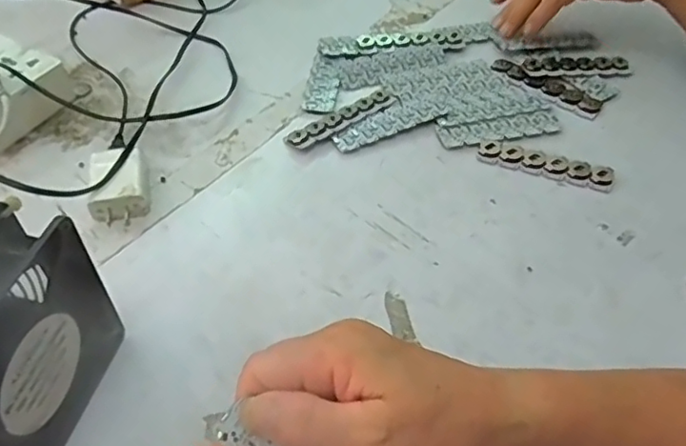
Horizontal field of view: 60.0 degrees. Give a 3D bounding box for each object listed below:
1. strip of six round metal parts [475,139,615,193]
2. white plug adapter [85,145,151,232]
[{"bbox_3d":[0.166,-0.050,0.489,0.108,0.005,0.028,19,52,13],"label":"strip of six round metal parts"},{"bbox_3d":[-0.171,-0.028,0.451,0.041,0.024,0.062,-11,52,-11],"label":"white plug adapter"}]

